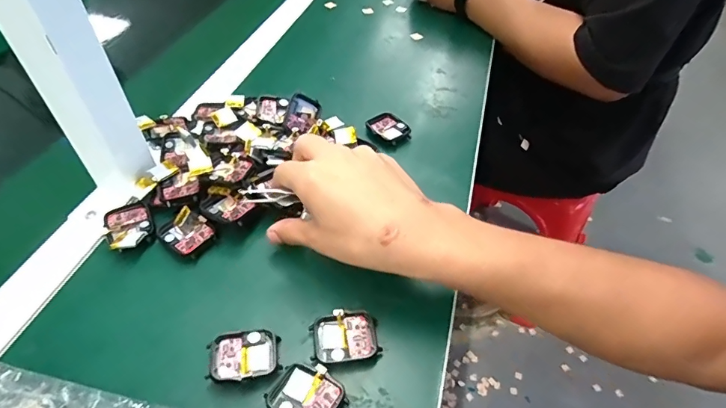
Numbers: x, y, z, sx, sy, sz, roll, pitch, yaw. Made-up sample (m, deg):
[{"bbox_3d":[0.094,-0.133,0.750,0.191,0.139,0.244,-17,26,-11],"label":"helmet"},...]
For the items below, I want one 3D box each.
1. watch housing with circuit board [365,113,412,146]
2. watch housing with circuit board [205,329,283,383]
[{"bbox_3d":[0.028,-0.083,0.472,0.037,0.008,0.045,-31,54,-26],"label":"watch housing with circuit board"},{"bbox_3d":[-0.081,0.103,0.295,0.046,0.011,0.037,-8,48,-9],"label":"watch housing with circuit board"}]

